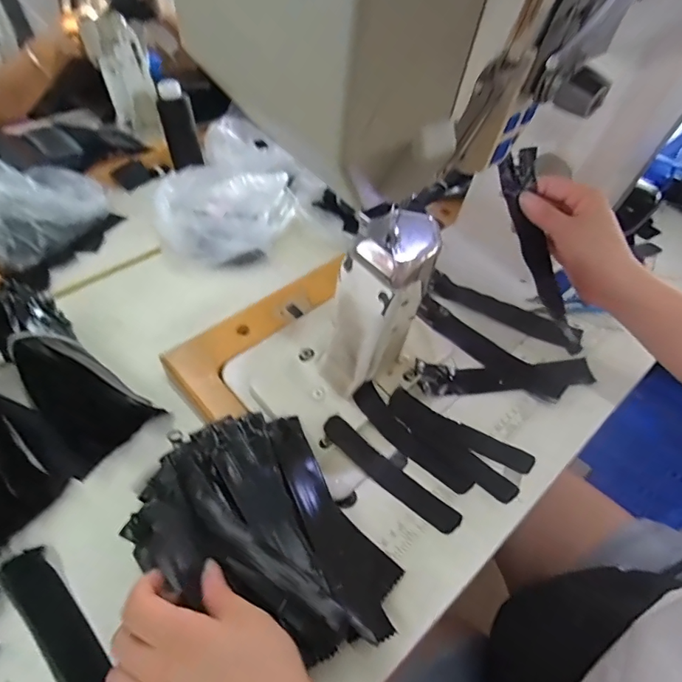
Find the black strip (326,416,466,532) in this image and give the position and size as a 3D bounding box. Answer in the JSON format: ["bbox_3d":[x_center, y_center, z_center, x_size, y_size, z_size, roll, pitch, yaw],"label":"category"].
[{"bbox_3d":[0.043,0.117,0.419,0.141,0.015,0.025,33,56,24],"label":"black strip"}]

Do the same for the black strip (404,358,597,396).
[{"bbox_3d":[0.169,0.036,0.487,0.199,0.021,0.034,-3,50,-4],"label":"black strip"}]

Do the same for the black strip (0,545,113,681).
[{"bbox_3d":[-0.187,0.226,0.328,0.194,0.007,0.030,37,58,26],"label":"black strip"}]

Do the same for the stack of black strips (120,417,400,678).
[{"bbox_3d":[-0.054,0.150,0.359,0.198,0.043,0.147,35,57,25],"label":"stack of black strips"}]

